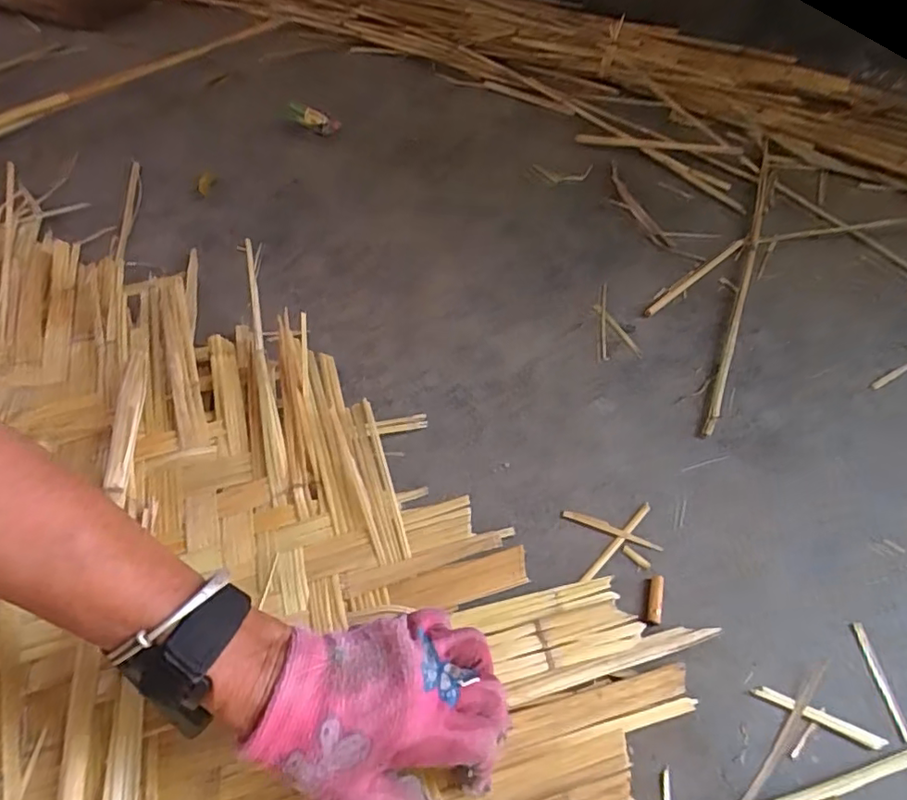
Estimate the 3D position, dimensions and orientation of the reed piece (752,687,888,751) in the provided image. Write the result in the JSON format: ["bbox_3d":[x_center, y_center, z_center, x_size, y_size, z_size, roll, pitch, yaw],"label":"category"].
[{"bbox_3d":[0.224,0.193,0.351,0.074,0.004,0.007,22,55,14],"label":"reed piece"}]

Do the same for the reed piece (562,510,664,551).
[{"bbox_3d":[0.116,0.095,0.423,0.073,0.004,0.008,19,55,12],"label":"reed piece"}]

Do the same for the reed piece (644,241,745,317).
[{"bbox_3d":[0.251,-0.129,0.596,0.164,0.005,0.010,-34,61,-25],"label":"reed piece"}]

